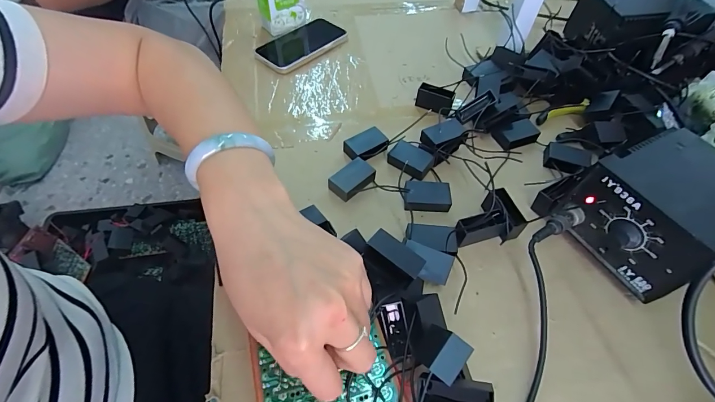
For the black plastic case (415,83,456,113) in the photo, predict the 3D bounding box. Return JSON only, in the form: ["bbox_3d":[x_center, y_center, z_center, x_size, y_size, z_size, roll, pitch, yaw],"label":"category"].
[{"bbox_3d":[0.104,-0.138,0.463,0.049,0.033,0.016,22,56,13],"label":"black plastic case"}]

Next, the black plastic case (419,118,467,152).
[{"bbox_3d":[0.101,-0.073,0.405,0.050,0.040,0.027,-20,58,-16],"label":"black plastic case"}]

